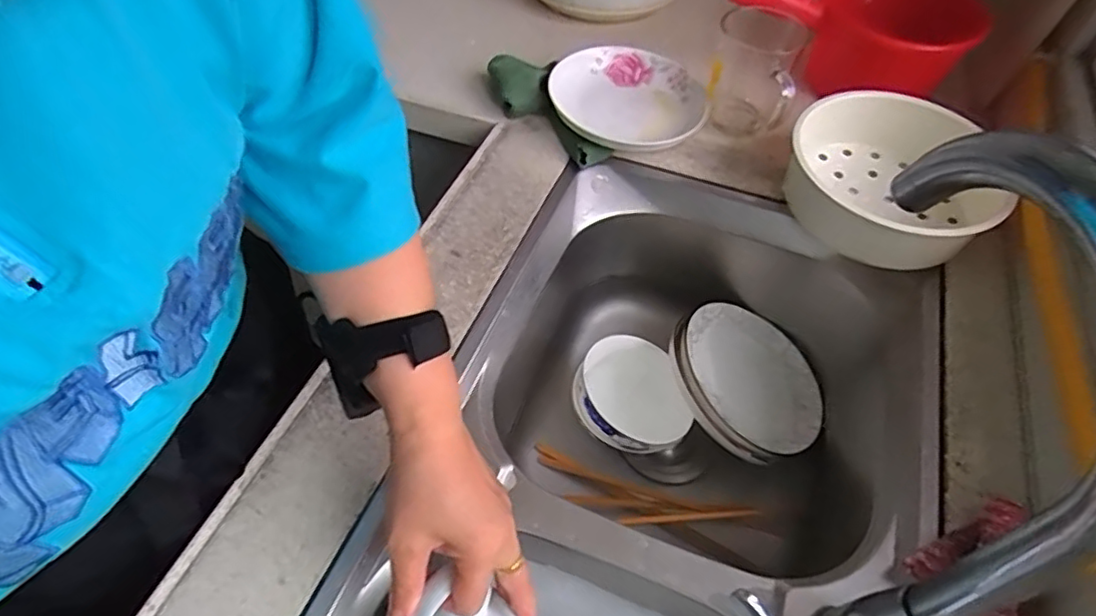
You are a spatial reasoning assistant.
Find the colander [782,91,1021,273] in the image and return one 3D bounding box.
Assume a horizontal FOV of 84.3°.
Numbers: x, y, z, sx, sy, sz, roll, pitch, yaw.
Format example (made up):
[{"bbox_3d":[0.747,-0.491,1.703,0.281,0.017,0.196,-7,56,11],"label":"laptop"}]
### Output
[{"bbox_3d":[0.322,-0.121,0.582,0.176,0.074,0.184,1,53,-1],"label":"colander"}]

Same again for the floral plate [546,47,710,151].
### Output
[{"bbox_3d":[0.086,-0.223,0.675,0.168,0.043,0.169,1,53,-1],"label":"floral plate"}]

